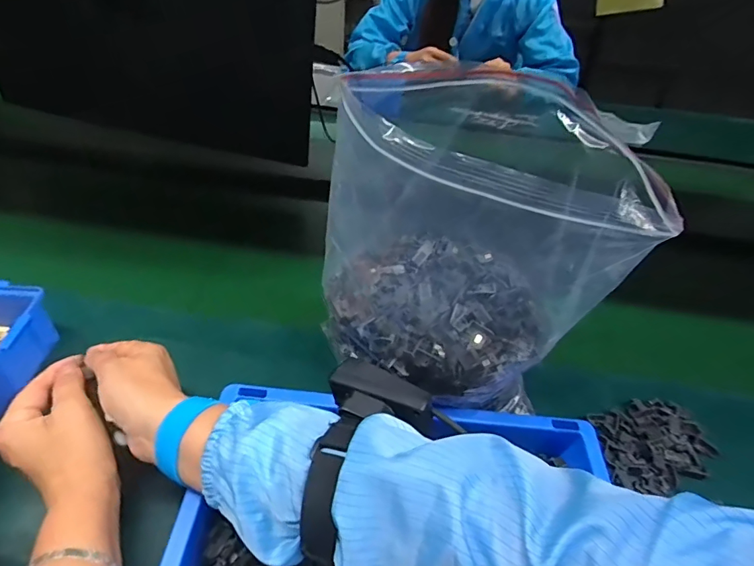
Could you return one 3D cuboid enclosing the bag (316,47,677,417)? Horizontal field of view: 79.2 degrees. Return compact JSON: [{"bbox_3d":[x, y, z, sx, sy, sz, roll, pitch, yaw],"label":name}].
[{"bbox_3d":[0.059,-0.012,0.358,0.188,0.213,0.155,1,42,-8],"label":"bag"}]

